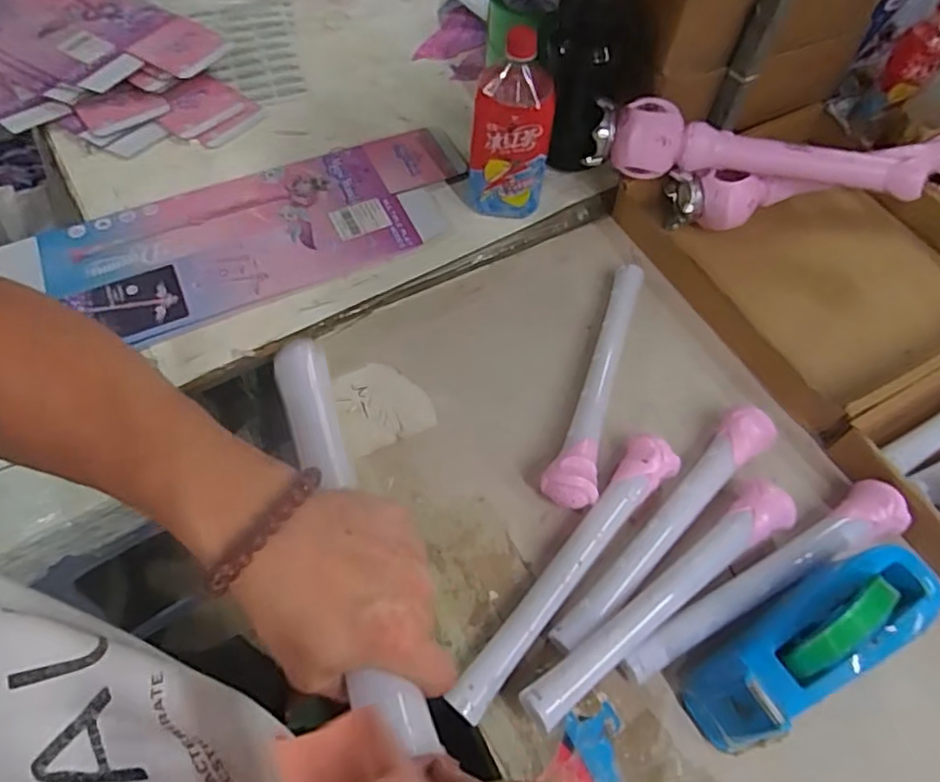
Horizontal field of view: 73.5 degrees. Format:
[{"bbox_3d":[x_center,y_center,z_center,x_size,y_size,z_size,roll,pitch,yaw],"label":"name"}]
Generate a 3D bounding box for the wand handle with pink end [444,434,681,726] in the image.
[{"bbox_3d":[0.090,0.157,0.564,0.046,0.038,0.302,37,65,18],"label":"wand handle with pink end"}]

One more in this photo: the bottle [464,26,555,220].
[{"bbox_3d":[0.043,-0.297,0.729,0.090,0.218,0.068,0,61,-1],"label":"bottle"}]

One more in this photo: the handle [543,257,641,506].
[{"bbox_3d":[0.141,-0.016,0.666,0.047,0.052,0.304,18,61,9],"label":"handle"}]

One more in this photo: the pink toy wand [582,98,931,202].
[{"bbox_3d":[0.324,-0.275,0.730,0.361,0.075,0.070,10,60,4],"label":"pink toy wand"}]

